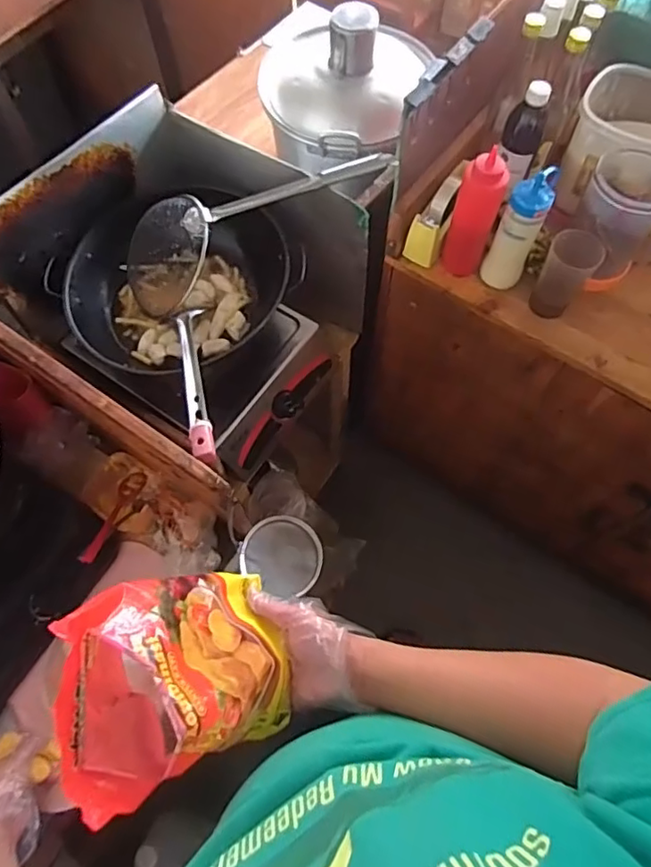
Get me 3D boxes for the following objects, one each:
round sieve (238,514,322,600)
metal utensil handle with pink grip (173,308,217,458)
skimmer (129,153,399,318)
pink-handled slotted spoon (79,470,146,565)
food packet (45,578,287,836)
[{"bbox_3d":[-0.060,0.169,0.800,0.108,0.029,0.101,0,66,1],"label":"round sieve"},{"bbox_3d":[-0.171,-0.076,0.755,0.034,0.023,0.297,-14,47,-5],"label":"metal utensil handle with pink grip"},{"bbox_3d":[-0.114,-0.314,0.827,0.430,0.109,0.112,-22,66,13],"label":"skimmer"},{"bbox_3d":[-0.308,0.117,0.825,0.031,0.025,0.187,6,30,3],"label":"pink-handled slotted spoon"},{"bbox_3d":[-0.126,0.210,0.495,0.093,0.213,0.144,-51,60,21],"label":"food packet"}]

